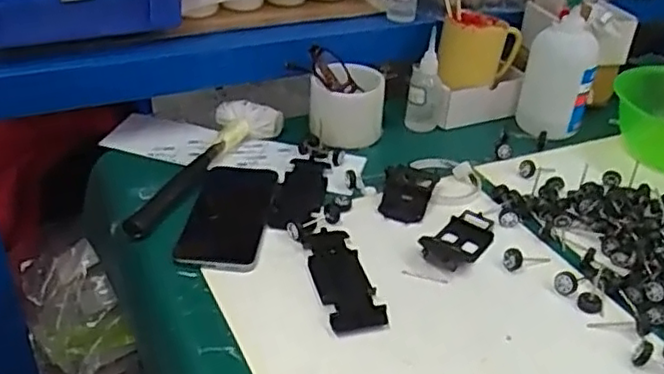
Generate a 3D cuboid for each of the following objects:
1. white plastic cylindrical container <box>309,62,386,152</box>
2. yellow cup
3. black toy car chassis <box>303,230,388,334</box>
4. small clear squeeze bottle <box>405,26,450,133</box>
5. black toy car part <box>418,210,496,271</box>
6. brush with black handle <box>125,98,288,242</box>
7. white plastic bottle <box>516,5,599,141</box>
[{"bbox_3d":[0.018,-0.096,0.792,0.088,0.073,0.072,5,33,2],"label":"white plastic cylindrical container"},{"bbox_3d":[0.188,-0.175,0.842,0.094,0.073,0.099,10,34,11],"label":"yellow cup"},{"bbox_3d":[0.007,0.079,0.580,0.046,0.007,0.124,-7,35,-15],"label":"black toy car chassis"},{"bbox_3d":[0.123,-0.127,0.831,0.049,0.112,0.060,8,33,7],"label":"small clear squeeze bottle"},{"bbox_3d":[0.125,0.049,0.637,0.048,0.010,0.089,27,40,31],"label":"black toy car part"},{"bbox_3d":[-0.143,-0.031,0.712,0.064,0.032,0.247,16,35,19],"label":"brush with black handle"},{"bbox_3d":[0.281,-0.139,0.818,0.063,0.132,0.070,-5,34,-12],"label":"white plastic bottle"}]

